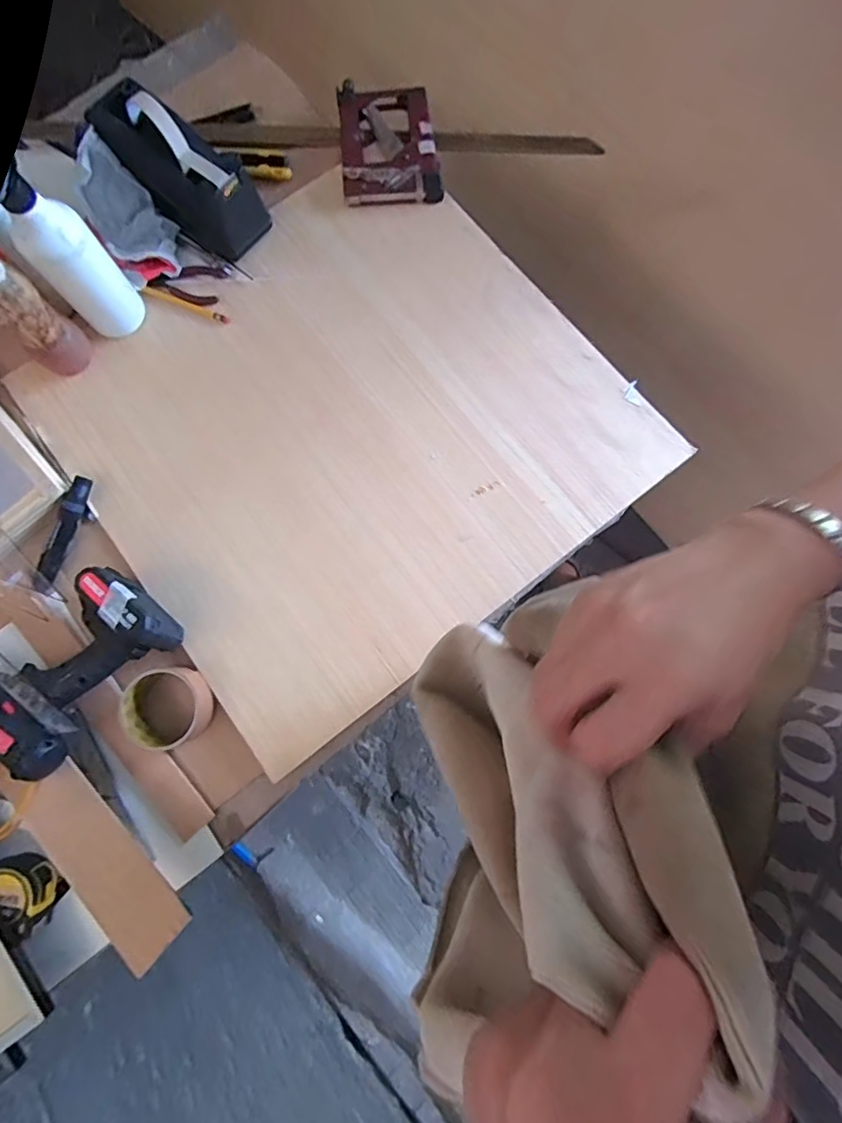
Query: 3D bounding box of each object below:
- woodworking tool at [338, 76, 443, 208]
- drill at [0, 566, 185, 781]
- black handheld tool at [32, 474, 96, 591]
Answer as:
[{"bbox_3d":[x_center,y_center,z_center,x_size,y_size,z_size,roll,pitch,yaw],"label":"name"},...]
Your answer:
[{"bbox_3d":[-0.043,-0.551,0.706,0.122,0.029,0.179,-6,78,0],"label":"woodworking tool"},{"bbox_3d":[-0.383,0.101,0.556,0.166,0.075,0.220,40,82,10],"label":"drill"},{"bbox_3d":[-0.404,-0.031,0.610,0.028,0.019,0.132,15,79,4],"label":"black handheld tool"}]

